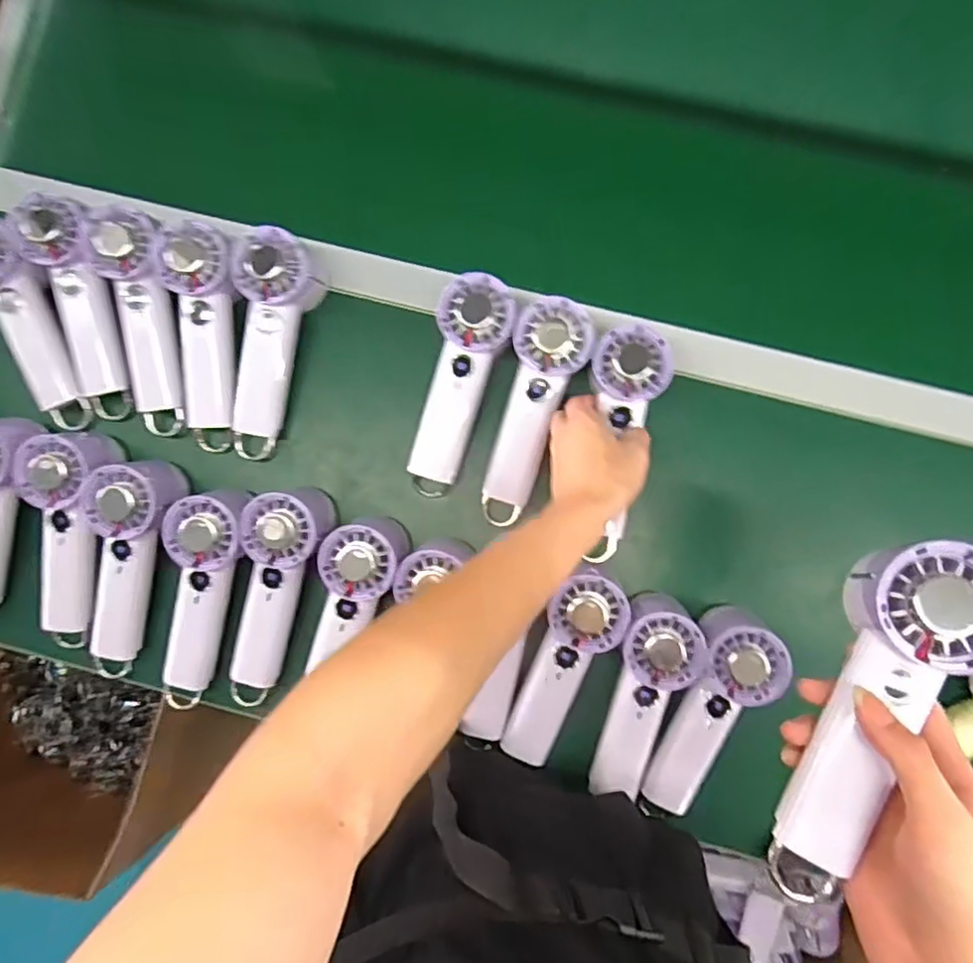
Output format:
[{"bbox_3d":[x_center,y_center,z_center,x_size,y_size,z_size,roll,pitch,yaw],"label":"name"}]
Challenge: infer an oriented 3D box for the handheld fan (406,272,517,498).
[{"bbox_3d":[-0.025,-0.077,0.564,0.059,0.034,0.192,18,104,4],"label":"handheld fan"}]

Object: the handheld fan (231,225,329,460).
[{"bbox_3d":[-0.195,-0.121,0.593,0.065,0.058,0.199,14,106,4],"label":"handheld fan"}]

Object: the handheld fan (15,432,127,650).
[{"bbox_3d":[-0.370,0.055,0.601,0.074,0.066,0.199,9,102,4],"label":"handheld fan"}]

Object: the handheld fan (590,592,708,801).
[{"bbox_3d":[0.133,0.181,0.553,0.061,0.038,0.176,15,104,4],"label":"handheld fan"}]

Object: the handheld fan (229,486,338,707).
[{"bbox_3d":[-0.191,0.099,0.587,0.069,0.059,0.197,18,103,4],"label":"handheld fan"}]

